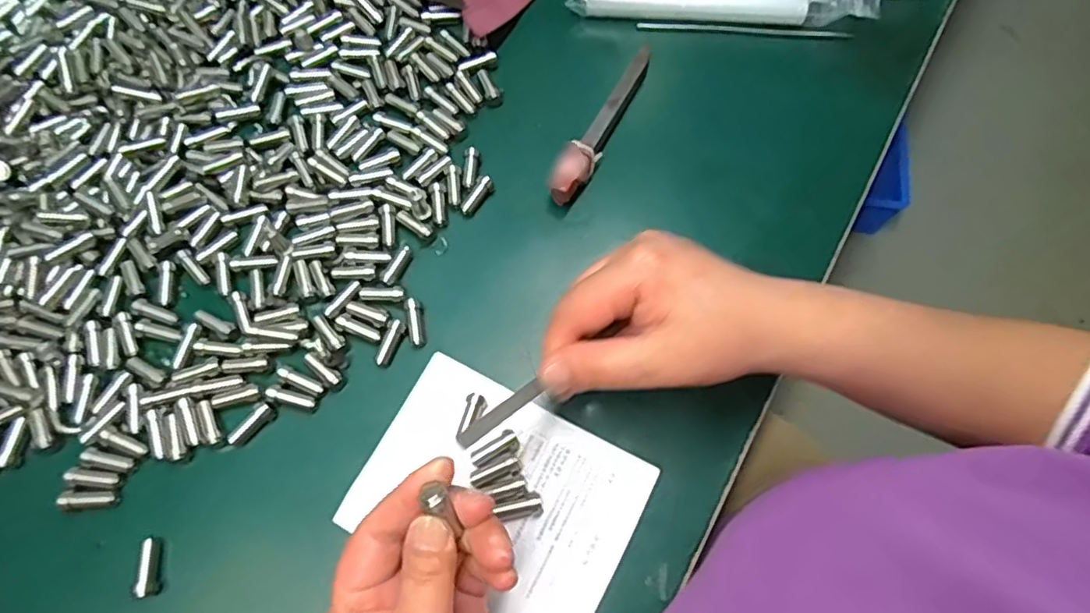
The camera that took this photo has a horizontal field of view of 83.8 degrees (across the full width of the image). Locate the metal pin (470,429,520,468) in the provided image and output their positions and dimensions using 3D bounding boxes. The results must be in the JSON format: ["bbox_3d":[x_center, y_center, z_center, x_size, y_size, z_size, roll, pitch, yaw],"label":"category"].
[{"bbox_3d":[-0.027,0.076,0.324,0.027,0.005,0.012,-28,72,-9],"label":"metal pin"}]

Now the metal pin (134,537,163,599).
[{"bbox_3d":[-0.201,0.132,0.308,0.007,0.011,0.027,-11,71,-3],"label":"metal pin"}]

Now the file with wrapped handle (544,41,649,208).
[{"bbox_3d":[0.040,-0.123,0.389,0.018,0.026,0.136,28,73,10],"label":"file with wrapped handle"}]

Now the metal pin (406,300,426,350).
[{"bbox_3d":[-0.076,0.009,0.355,0.007,0.008,0.029,-10,71,-3],"label":"metal pin"}]

